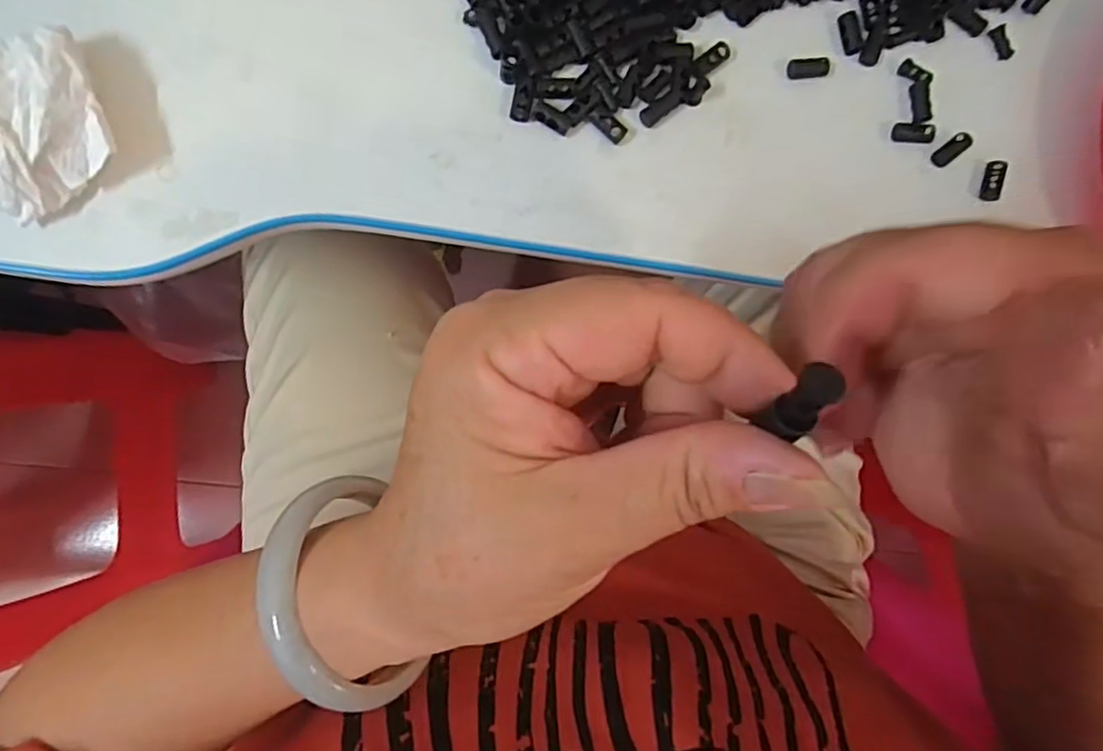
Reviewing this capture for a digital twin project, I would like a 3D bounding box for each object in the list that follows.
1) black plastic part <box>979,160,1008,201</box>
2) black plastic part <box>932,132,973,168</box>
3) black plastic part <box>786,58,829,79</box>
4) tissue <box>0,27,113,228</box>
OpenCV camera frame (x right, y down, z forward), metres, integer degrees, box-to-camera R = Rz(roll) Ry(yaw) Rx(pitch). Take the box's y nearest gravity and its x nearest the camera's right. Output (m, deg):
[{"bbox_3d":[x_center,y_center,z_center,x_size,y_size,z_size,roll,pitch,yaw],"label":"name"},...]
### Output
[{"bbox_3d":[0.217,-0.096,0.315,0.008,0.004,0.020,15,88,-6],"label":"black plastic part"},{"bbox_3d":[0.200,-0.112,0.319,0.022,0.006,0.010,-35,93,-5],"label":"black plastic part"},{"bbox_3d":[0.125,-0.149,0.312,0.021,0.006,0.008,-3,90,-6],"label":"black plastic part"},{"bbox_3d":[-0.223,-0.097,0.257,0.084,0.032,0.064,-30,93,-5],"label":"tissue"}]

